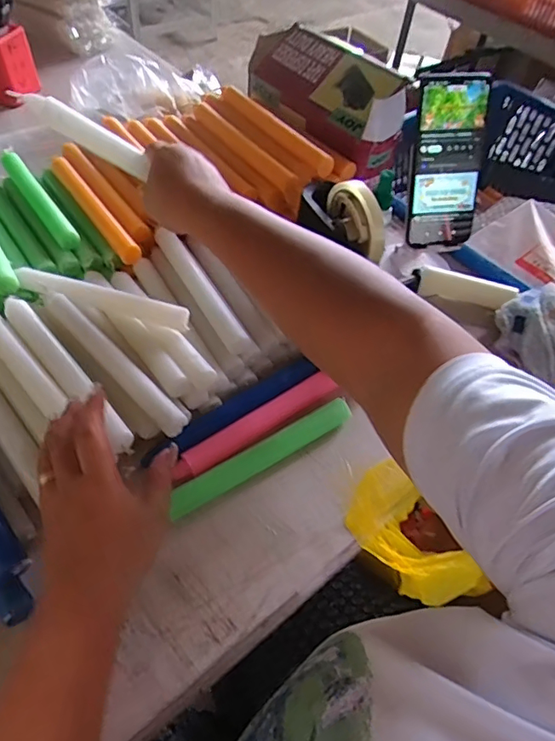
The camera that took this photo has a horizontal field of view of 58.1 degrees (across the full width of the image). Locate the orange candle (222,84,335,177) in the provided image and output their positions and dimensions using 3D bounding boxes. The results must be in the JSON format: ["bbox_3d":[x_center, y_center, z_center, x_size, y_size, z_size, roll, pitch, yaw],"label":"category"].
[{"bbox_3d":[-0.006,-0.301,0.612,0.022,0.020,0.220,-26,59,-22],"label":"orange candle"}]

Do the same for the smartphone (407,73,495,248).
[{"bbox_3d":[0.176,-0.216,0.522,0.074,0.166,0.014,-4,27,2],"label":"smartphone"}]

